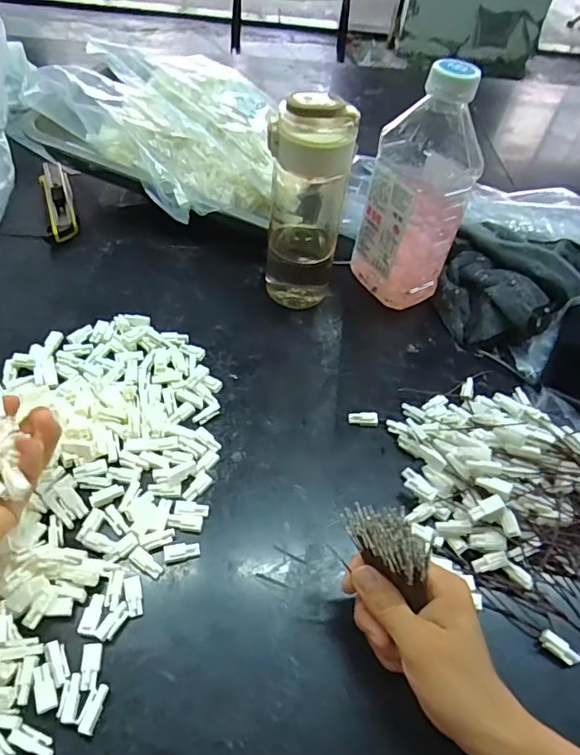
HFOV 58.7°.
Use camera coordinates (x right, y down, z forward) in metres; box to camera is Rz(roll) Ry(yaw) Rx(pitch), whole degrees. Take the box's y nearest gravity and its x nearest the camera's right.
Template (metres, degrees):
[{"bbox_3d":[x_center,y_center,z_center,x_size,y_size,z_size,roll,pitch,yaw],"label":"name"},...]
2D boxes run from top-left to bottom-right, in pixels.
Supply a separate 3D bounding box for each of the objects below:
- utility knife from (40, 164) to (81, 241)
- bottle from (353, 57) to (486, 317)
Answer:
[{"bbox_3d":[-0.270,-0.207,0.604,0.031,0.026,0.140,-15,54,-16],"label":"utility knife"},{"bbox_3d":[0.122,-0.170,0.502,0.064,0.226,0.087,-28,59,-25],"label":"bottle"}]

